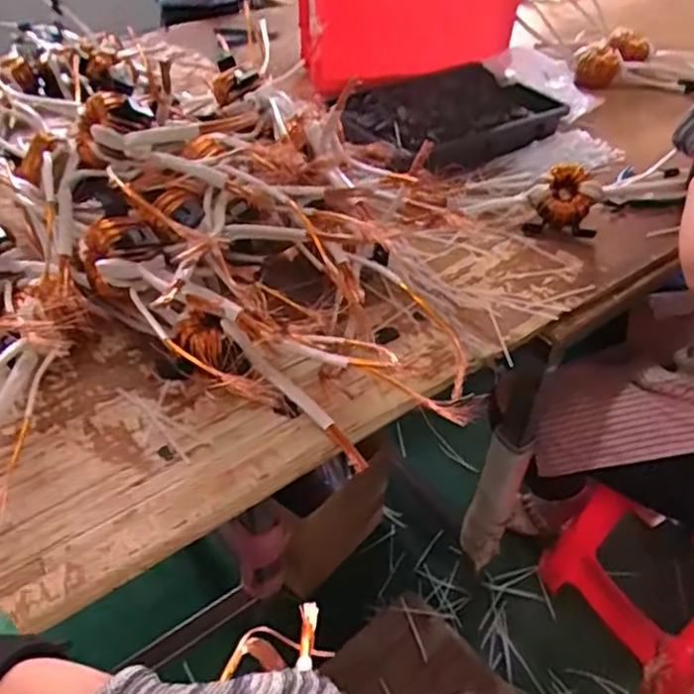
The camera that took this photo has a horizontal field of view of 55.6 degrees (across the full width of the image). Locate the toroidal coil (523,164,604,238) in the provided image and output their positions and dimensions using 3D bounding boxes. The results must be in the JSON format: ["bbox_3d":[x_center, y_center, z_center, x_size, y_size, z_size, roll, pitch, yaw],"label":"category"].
[{"bbox_3d":[0.314,-0.212,0.953,0.103,0.092,0.053,8,44,6],"label":"toroidal coil"}]

